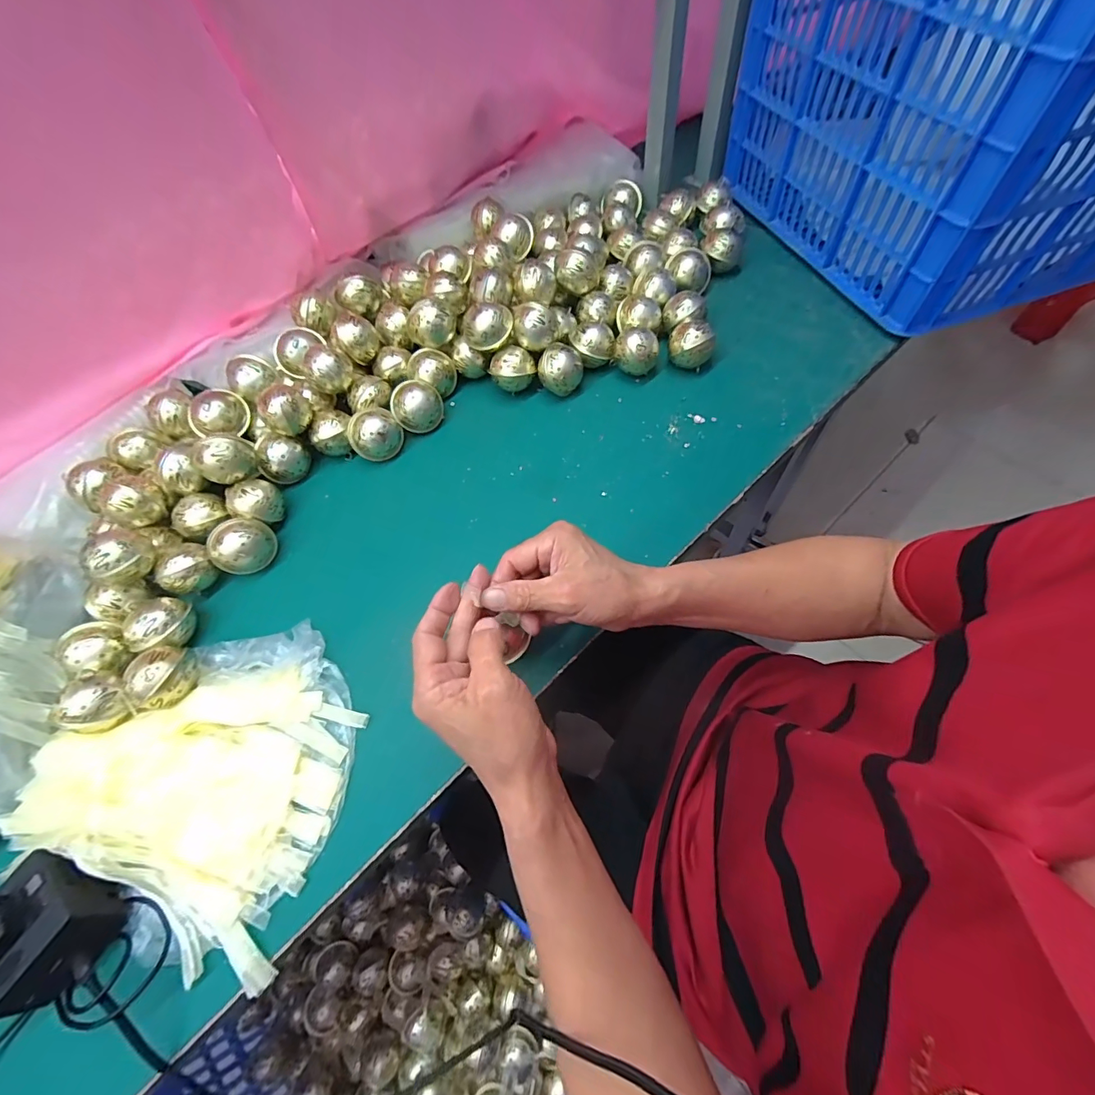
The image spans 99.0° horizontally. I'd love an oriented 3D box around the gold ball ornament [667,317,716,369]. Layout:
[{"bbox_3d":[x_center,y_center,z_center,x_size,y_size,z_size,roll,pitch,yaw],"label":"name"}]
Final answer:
[{"bbox_3d":[0.184,-0.259,0.599,0.057,0.054,0.054,18,63,15],"label":"gold ball ornament"}]

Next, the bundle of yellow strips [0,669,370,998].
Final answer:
[{"bbox_3d":[-0.337,0.214,0.424,0.294,0.029,0.213,9,64,12],"label":"bundle of yellow strips"}]

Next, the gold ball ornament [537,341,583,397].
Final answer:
[{"bbox_3d":[0.018,-0.227,0.604,0.057,0.053,0.053,-15,60,-4],"label":"gold ball ornament"}]

